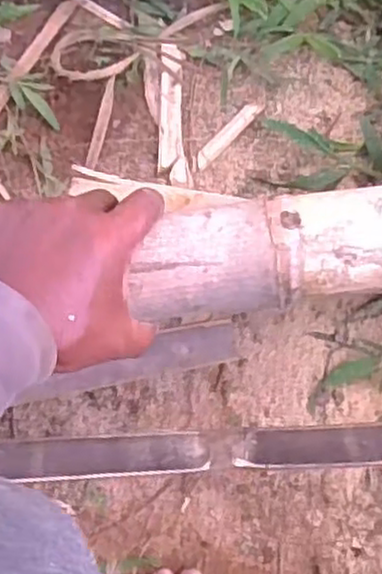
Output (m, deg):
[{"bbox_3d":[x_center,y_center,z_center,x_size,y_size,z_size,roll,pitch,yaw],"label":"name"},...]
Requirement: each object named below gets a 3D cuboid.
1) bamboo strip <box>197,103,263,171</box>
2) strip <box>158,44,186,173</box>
[{"bbox_3d":[0.033,-0.140,0.672,0.015,0.006,0.086,41,76,10],"label":"bamboo strip"},{"bbox_3d":[-0.017,-0.163,0.672,0.021,0.008,0.127,2,73,-2],"label":"strip"}]

